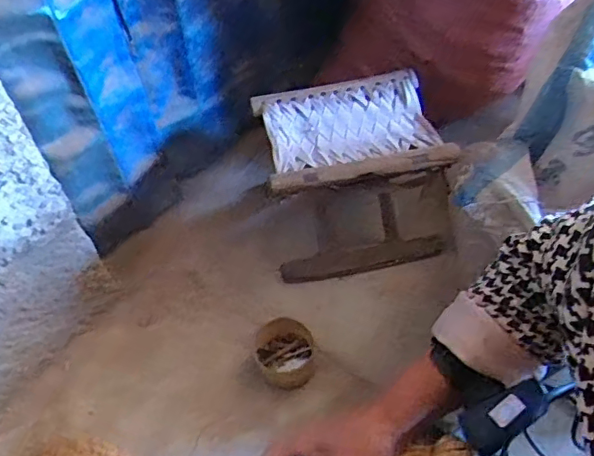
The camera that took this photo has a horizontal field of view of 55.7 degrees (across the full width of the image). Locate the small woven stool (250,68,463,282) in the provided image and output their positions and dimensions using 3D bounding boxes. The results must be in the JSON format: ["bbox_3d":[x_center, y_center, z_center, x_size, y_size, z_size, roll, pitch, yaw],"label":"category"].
[{"bbox_3d":[0.083,-0.079,0.887,0.261,0.214,0.215,-6,51,0],"label":"small woven stool"}]

